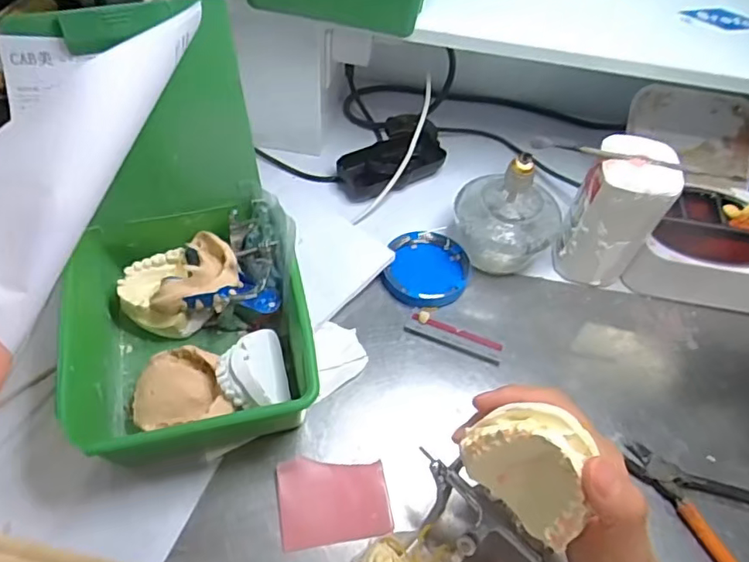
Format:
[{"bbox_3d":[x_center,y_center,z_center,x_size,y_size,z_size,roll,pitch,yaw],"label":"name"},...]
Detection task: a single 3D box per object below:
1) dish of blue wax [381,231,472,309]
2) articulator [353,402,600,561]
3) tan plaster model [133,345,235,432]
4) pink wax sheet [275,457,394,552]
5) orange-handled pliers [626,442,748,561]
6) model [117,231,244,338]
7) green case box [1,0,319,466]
[{"bbox_3d":[0.048,-0.011,0.496,0.073,0.016,0.075,3,55,-4],"label":"dish of blue wax"},{"bbox_3d":[0.051,0.138,0.303,0.083,0.180,0.080,-2,43,-41],"label":"articulator"},{"bbox_3d":[-0.140,0.078,0.406,0.065,0.028,0.057,-7,56,-10],"label":"tan plaster model"},{"bbox_3d":[-0.028,0.149,0.382,0.073,0.004,0.056,-5,58,-10],"label":"pink wax sheet"},{"bbox_3d":[0.242,0.172,0.387,0.143,0.013,0.091,29,57,14],"label":"orange-handled pliers"},{"bbox_3d":[-0.153,0.002,0.438,0.087,0.045,0.069,-19,59,-18],"label":"model"},{"bbox_3d":[-0.138,-0.026,0.374,0.157,0.199,0.224,-10,57,-12],"label":"green case box"}]

